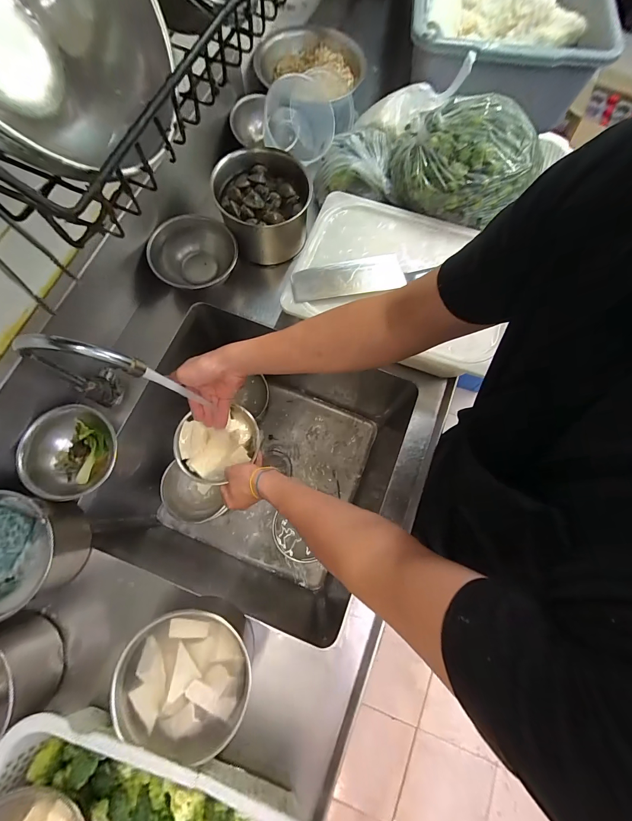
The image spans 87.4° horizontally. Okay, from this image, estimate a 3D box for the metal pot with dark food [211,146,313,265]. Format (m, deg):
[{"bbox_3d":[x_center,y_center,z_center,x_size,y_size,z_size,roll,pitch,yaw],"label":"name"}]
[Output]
[{"bbox_3d":[-0.110,-0.426,0.703,0.177,0.135,0.192,1,74,-2],"label":"metal pot with dark food"}]

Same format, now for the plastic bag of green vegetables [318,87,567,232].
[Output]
[{"bbox_3d":[0.213,-0.500,0.662,0.434,0.155,0.202,15,74,20],"label":"plastic bag of green vegetables"}]

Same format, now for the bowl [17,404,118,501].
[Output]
[{"bbox_3d":[-0.414,0.073,0.569,0.127,0.079,0.155,8,74,0],"label":"bowl"}]

